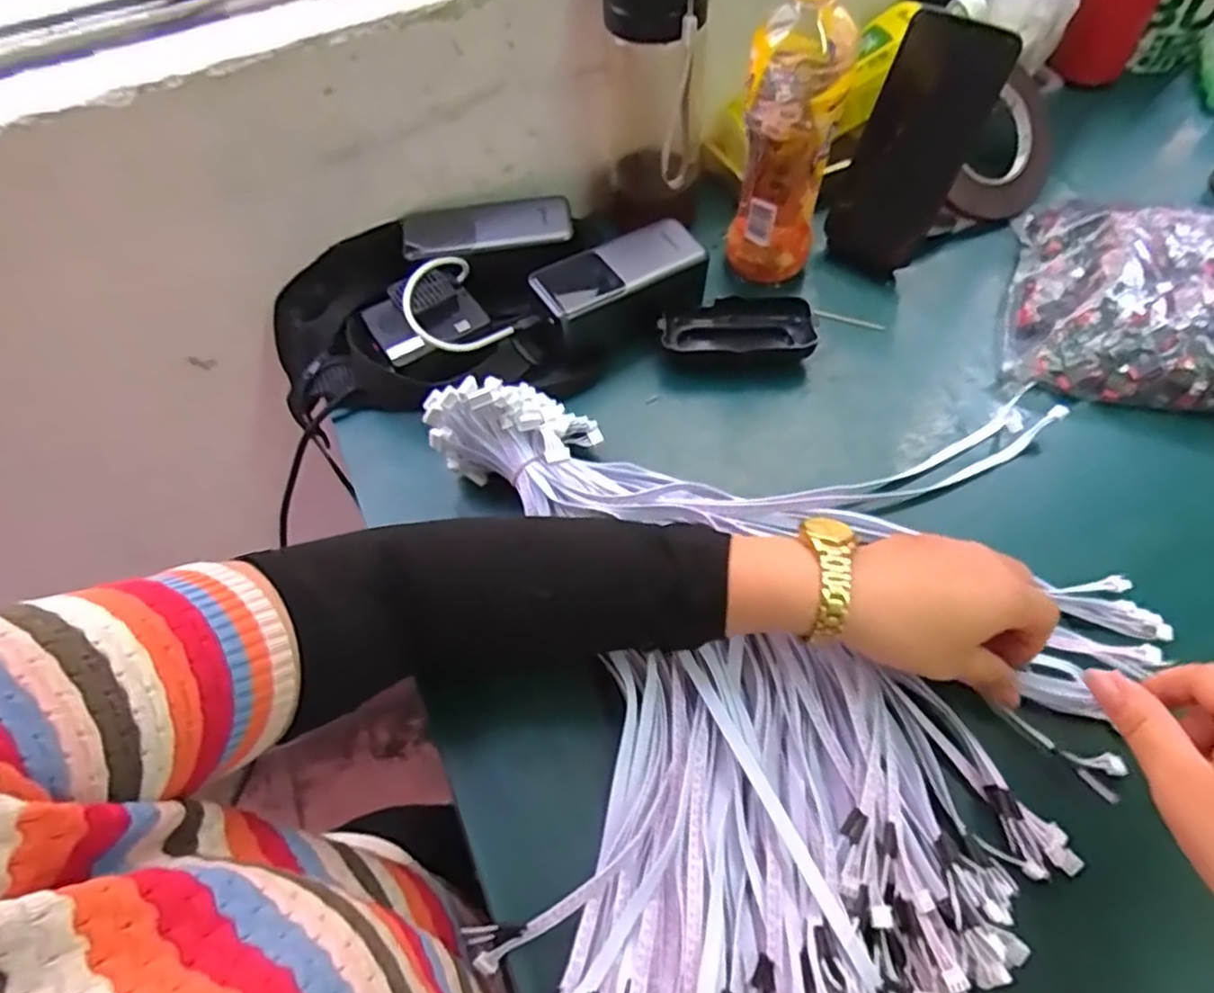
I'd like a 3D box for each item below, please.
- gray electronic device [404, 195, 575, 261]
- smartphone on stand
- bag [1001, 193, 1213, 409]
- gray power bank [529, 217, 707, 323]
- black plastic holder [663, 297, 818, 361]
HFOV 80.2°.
[{"bbox_3d":[-0.092,-0.207,0.552,0.127,0.012,0.051,-7,57,0],"label":"gray electronic device"},{"bbox_3d":[0.222,-0.256,0.538,0.018,0.170,0.086,-23,58,-35],"label":"smartphone on stand"},{"bbox_3d":[0.392,-0.141,0.511,0.188,0.049,0.180,14,60,13],"label":"bag"},{"bbox_3d":[0.009,-0.166,0.518,0.123,0.012,0.051,-29,60,-14],"label":"gray power bank"},{"bbox_3d":[0.095,-0.122,0.531,0.108,0.027,0.050,0,57,4],"label":"black plastic holder"}]

